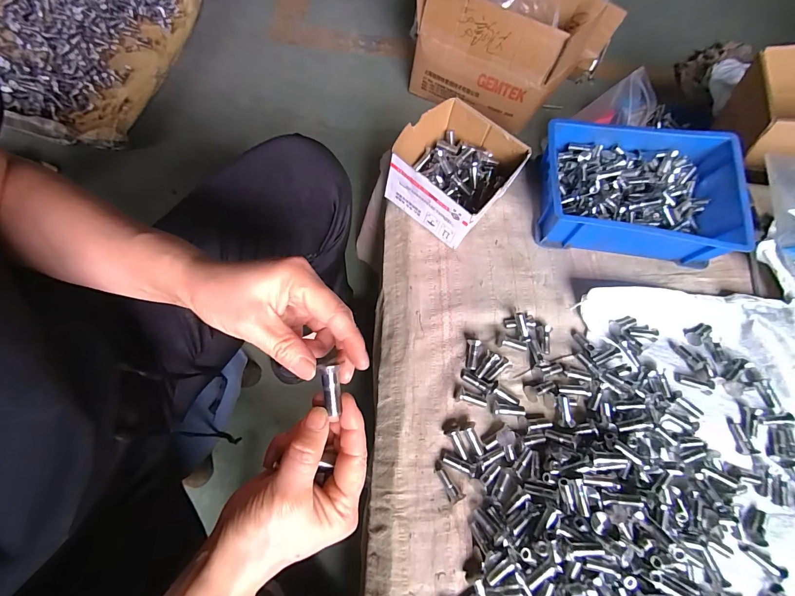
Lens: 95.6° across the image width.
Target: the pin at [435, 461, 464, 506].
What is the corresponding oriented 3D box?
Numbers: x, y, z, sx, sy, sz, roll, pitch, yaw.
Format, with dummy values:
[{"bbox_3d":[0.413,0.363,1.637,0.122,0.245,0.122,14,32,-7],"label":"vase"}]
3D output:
[{"bbox_3d":[0.052,0.192,0.376,0.011,0.012,0.042,-26,73,-16],"label":"pin"}]

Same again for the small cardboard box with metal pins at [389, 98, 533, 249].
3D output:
[{"bbox_3d":[0.073,-0.169,0.498,0.141,0.092,0.149,38,68,8],"label":"small cardboard box with metal pins"}]

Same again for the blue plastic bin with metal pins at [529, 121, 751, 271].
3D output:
[{"bbox_3d":[0.330,-0.143,0.506,0.250,0.099,0.167,12,66,-3],"label":"blue plastic bin with metal pins"}]

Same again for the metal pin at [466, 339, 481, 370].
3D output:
[{"bbox_3d":[0.090,0.068,0.432,0.013,0.017,0.035,12,67,-1],"label":"metal pin"}]

